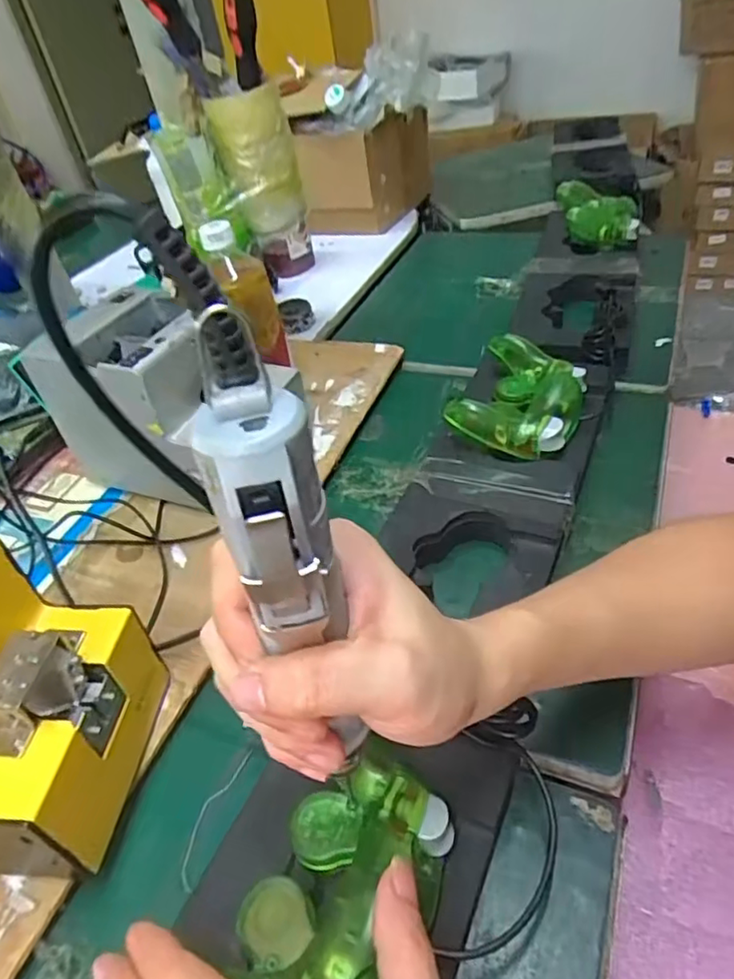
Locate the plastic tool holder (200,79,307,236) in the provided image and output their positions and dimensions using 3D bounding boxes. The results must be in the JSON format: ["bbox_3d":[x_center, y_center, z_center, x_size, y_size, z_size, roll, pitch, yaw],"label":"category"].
[{"bbox_3d":[-0.117,-0.352,0.660,0.083,0.131,0.063,-7,41,1],"label":"plastic tool holder"}]

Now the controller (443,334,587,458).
[{"bbox_3d":[0.140,-0.082,0.545,0.102,0.043,0.133,17,47,25],"label":"controller"}]

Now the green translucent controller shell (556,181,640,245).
[{"bbox_3d":[0.314,-0.366,0.826,0.102,0.061,0.129,2,42,10],"label":"green translucent controller shell"}]

